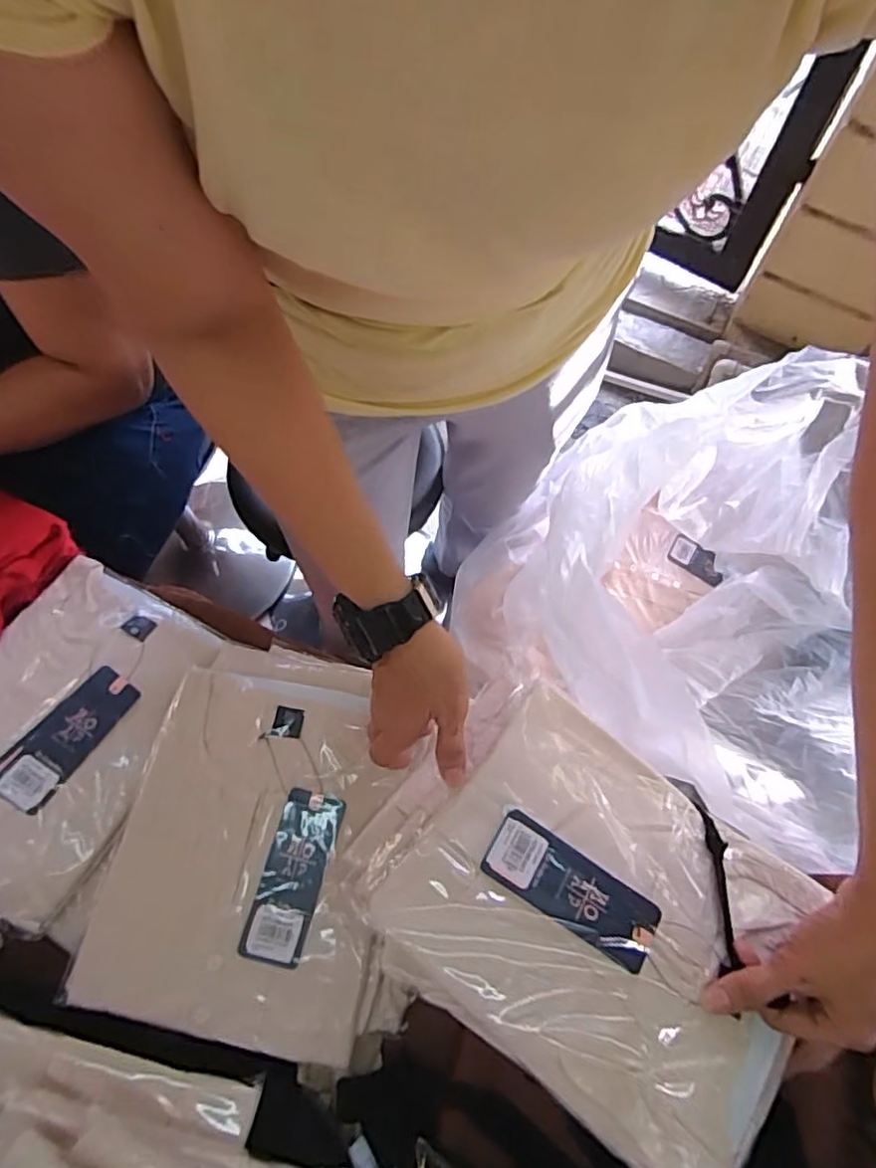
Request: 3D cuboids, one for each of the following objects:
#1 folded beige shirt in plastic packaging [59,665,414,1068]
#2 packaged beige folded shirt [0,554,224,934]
[{"bbox_3d":[-0.146,0.203,0.488,0.212,0.029,0.251,12,66,4],"label":"folded beige shirt in plastic packaging"},{"bbox_3d":[-0.326,0.112,0.529,0.206,0.041,0.259,28,68,11],"label":"packaged beige folded shirt"}]

